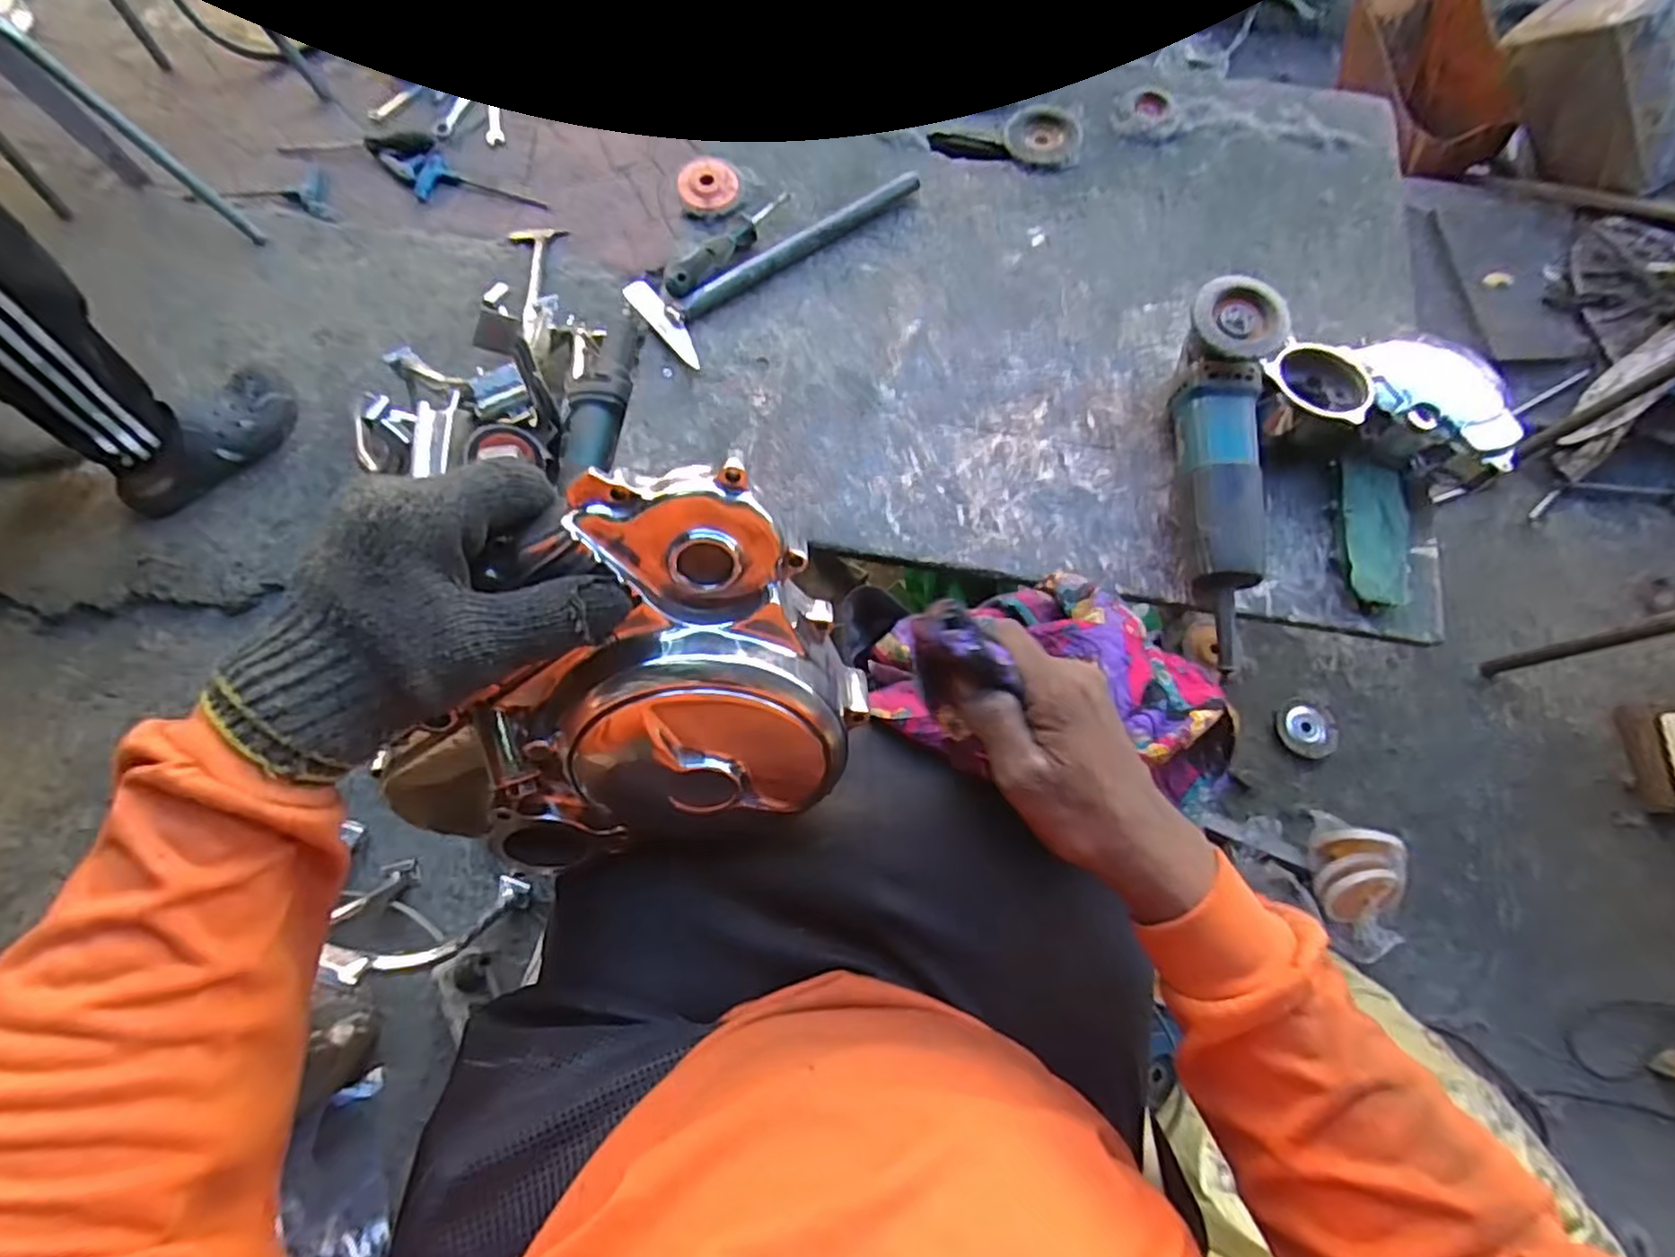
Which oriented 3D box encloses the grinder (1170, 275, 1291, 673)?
[{"bbox_3d":[0.336,-0.131,0.610,0.074,0.098,0.326,4,75,-1],"label":"grinder"}]

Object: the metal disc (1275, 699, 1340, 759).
[{"bbox_3d":[0.661,0.139,0.995,0.087,0.014,0.074,40,77,8],"label":"metal disc"}]

